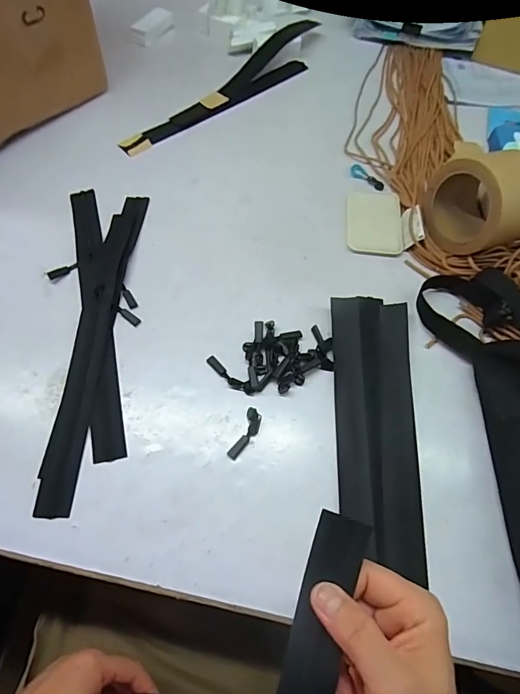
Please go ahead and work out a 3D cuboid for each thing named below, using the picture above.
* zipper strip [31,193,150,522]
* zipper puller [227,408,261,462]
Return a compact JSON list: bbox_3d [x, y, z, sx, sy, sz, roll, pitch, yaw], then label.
[{"bbox_3d":[-0.175,-0.023,0.450,0.037,0.008,0.381,4,62,-1],"label":"zipper strip"},{"bbox_3d":[-0.013,0.085,0.405,0.017,0.005,0.052,23,63,9],"label":"zipper puller"}]

